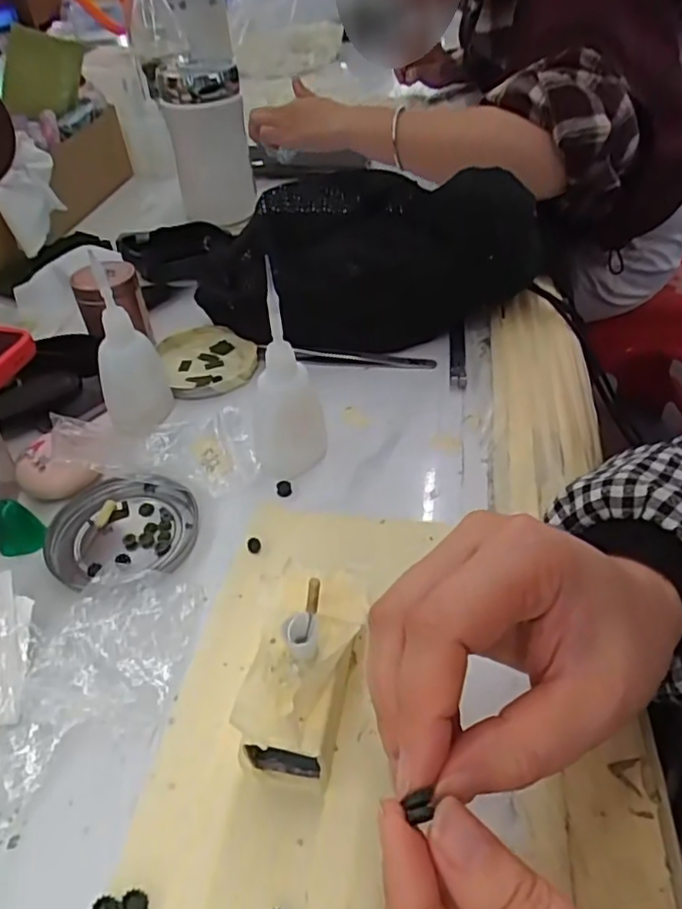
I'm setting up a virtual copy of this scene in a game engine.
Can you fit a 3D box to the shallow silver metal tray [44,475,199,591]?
[{"bbox_3d":[-0.119,0.040,0.336,0.077,0.015,0.072,-30,50,-26],"label":"shallow silver metal tray"}]

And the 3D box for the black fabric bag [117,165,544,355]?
[{"bbox_3d":[-0.007,-0.138,0.447,0.299,0.107,0.087,-2,43,1],"label":"black fabric bag"}]

